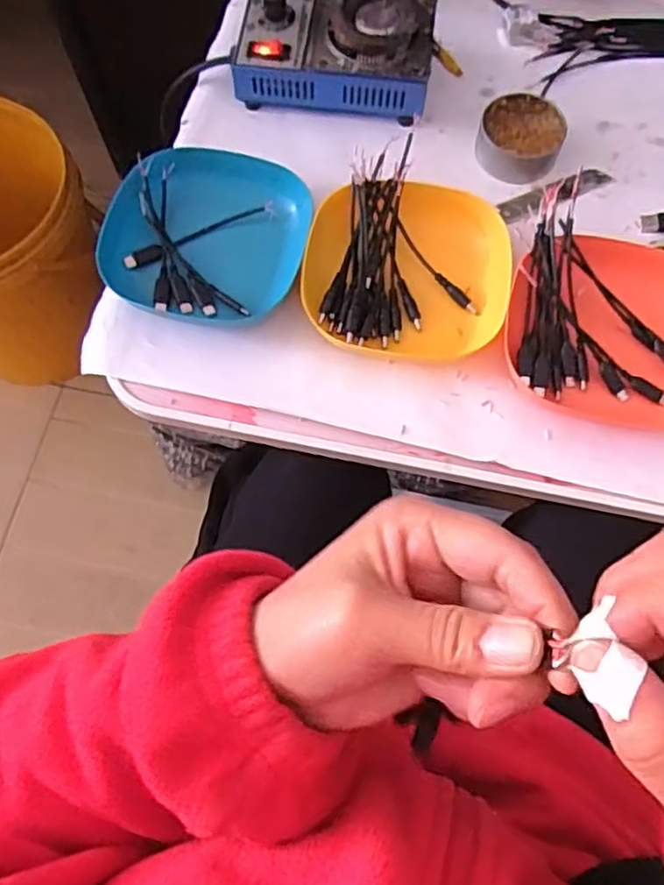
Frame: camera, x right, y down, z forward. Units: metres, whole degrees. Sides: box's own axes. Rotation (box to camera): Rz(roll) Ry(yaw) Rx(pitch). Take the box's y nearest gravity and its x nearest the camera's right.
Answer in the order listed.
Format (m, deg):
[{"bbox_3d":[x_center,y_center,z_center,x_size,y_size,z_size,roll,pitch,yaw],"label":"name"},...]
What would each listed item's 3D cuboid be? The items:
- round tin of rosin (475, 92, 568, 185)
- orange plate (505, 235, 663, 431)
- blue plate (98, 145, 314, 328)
[{"bbox_3d":[0.146,-0.235,0.538,0.063,0.027,0.068,0,70,0],"label":"round tin of rosin"},{"bbox_3d":[0.187,-0.074,0.467,0.134,0.034,0.134,0,70,0],"label":"orange plate"},{"bbox_3d":[-0.089,-0.154,0.501,0.134,0.024,0.141,16,71,6],"label":"blue plate"}]

